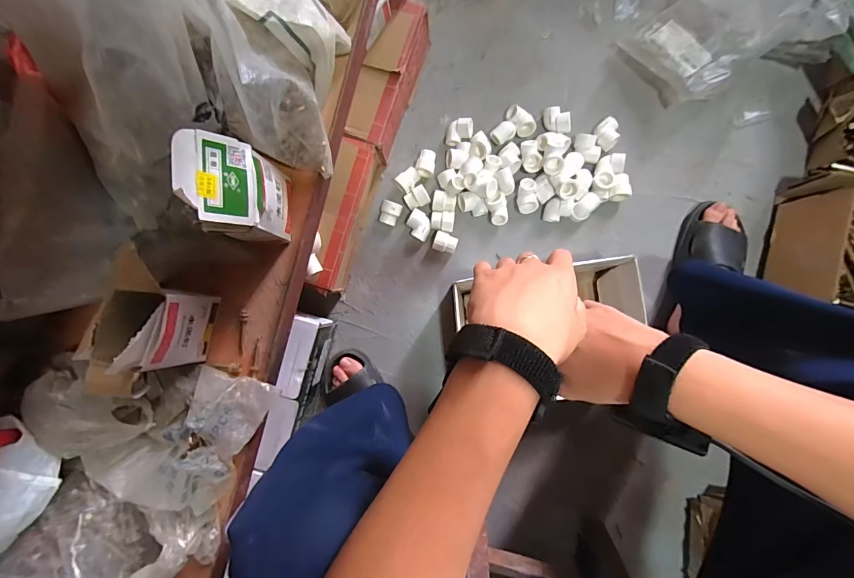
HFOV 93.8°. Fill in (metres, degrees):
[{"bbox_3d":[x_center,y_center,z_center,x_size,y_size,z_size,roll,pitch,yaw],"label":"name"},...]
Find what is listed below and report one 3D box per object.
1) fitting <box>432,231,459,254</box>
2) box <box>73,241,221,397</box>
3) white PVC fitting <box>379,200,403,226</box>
[{"bbox_3d":[0.033,-0.082,0.711,0.041,0.024,0.033,19,90,2],"label":"fitting"},{"bbox_3d":[-0.256,0.035,0.367,0.058,0.113,0.131,16,90,2],"label":"box"},{"bbox_3d":[-0.065,-0.135,0.711,0.035,0.026,0.039,21,90,2],"label":"white PVC fitting"}]

